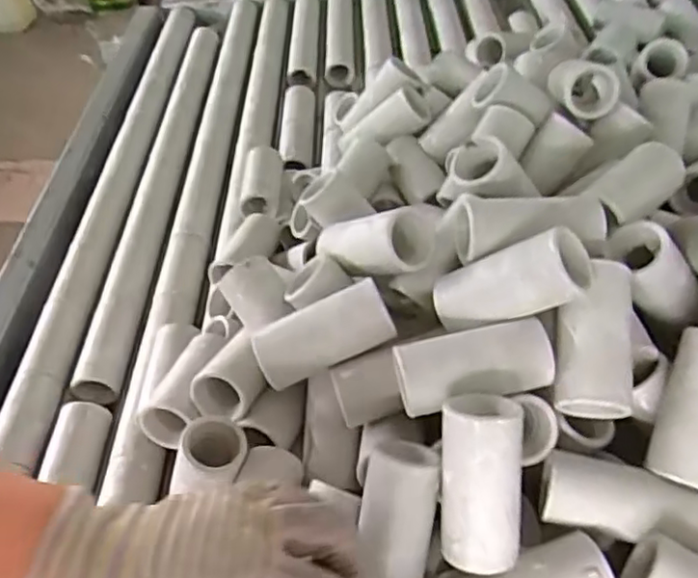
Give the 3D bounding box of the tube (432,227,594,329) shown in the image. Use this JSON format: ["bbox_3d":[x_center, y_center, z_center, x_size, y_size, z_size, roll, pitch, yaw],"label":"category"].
[{"bbox_3d":[0.089,-0.003,0.371,0.090,0.033,0.031,-22,38,30],"label":"tube"}]

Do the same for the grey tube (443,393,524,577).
[{"bbox_3d":[0.068,0.101,0.335,0.040,0.039,0.085,1,92,8],"label":"grey tube"}]

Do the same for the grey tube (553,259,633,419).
[{"bbox_3d":[0.137,0.027,0.362,0.040,0.045,0.084,9,72,16],"label":"grey tube"}]

